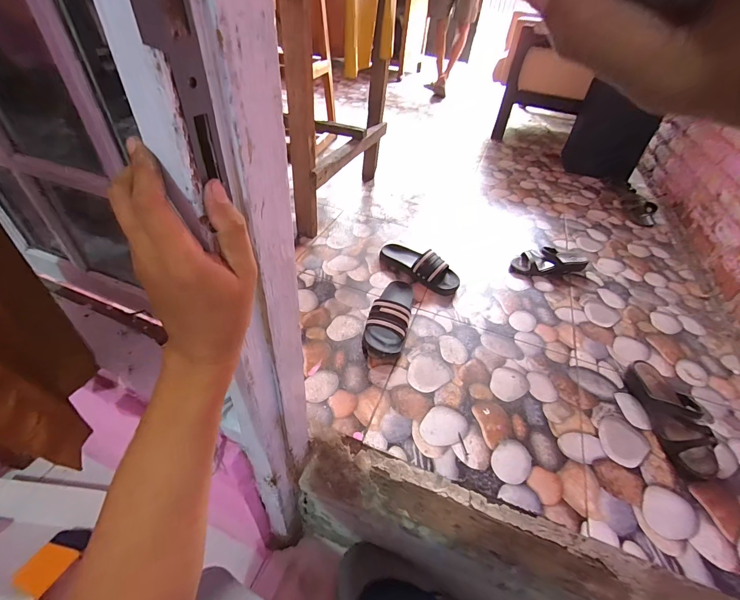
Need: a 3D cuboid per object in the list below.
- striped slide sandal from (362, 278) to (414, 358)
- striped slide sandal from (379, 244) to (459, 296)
[{"bbox_3d":[0.051,0.029,0.870,0.102,0.063,0.249,10,43,5],"label":"striped slide sandal"},{"bbox_3d":[0.142,-0.108,1.031,0.258,0.067,0.104,26,47,21],"label":"striped slide sandal"}]

